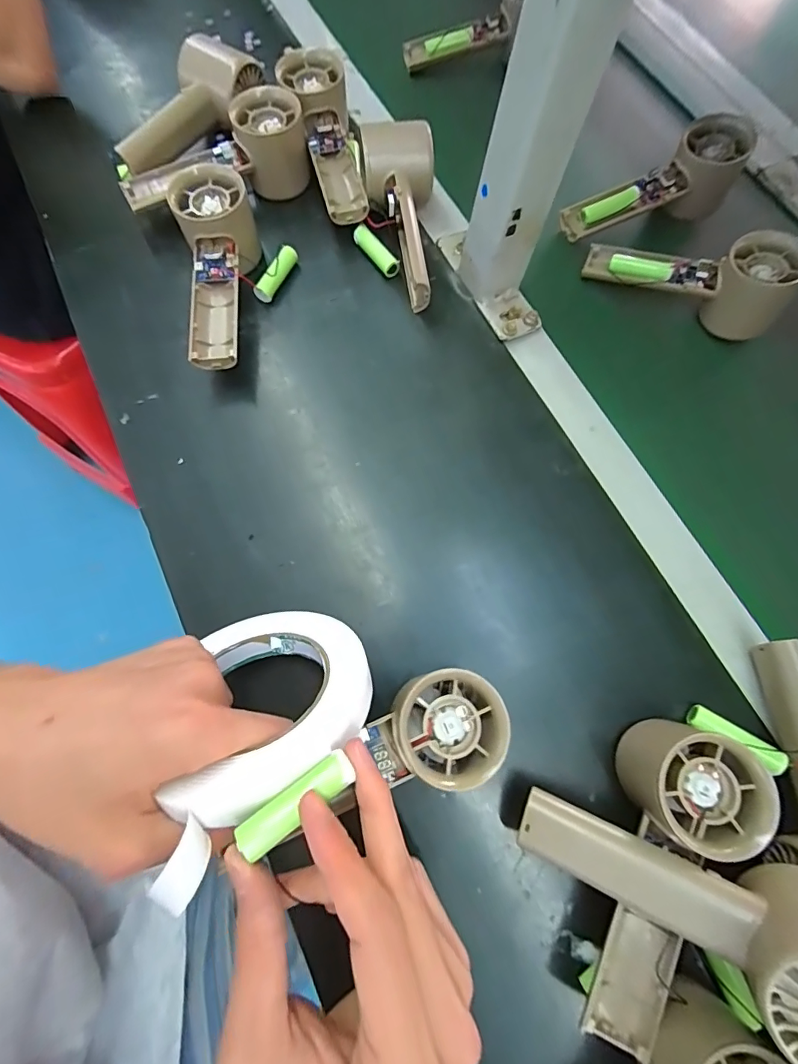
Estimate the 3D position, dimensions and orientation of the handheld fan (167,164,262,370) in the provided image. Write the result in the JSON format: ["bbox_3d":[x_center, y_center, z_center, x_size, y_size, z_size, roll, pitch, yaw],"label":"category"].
[{"bbox_3d":[-0.137,-0.198,0.353,0.052,0.056,0.157,-10,73,-4],"label":"handheld fan"}]

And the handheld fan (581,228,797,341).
[{"bbox_3d":[0.235,-0.209,0.378,0.154,0.052,0.053,21,73,21],"label":"handheld fan"}]

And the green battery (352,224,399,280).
[{"bbox_3d":[-0.019,-0.235,0.385,0.014,0.016,0.049,-33,76,-10],"label":"green battery"}]

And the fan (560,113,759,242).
[{"bbox_3d":[0.222,-0.302,0.406,0.156,0.051,0.048,-20,74,7],"label":"fan"}]

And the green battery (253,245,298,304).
[{"bbox_3d":[-0.101,-0.212,0.379,0.016,0.019,0.050,22,74,6],"label":"green battery"}]

